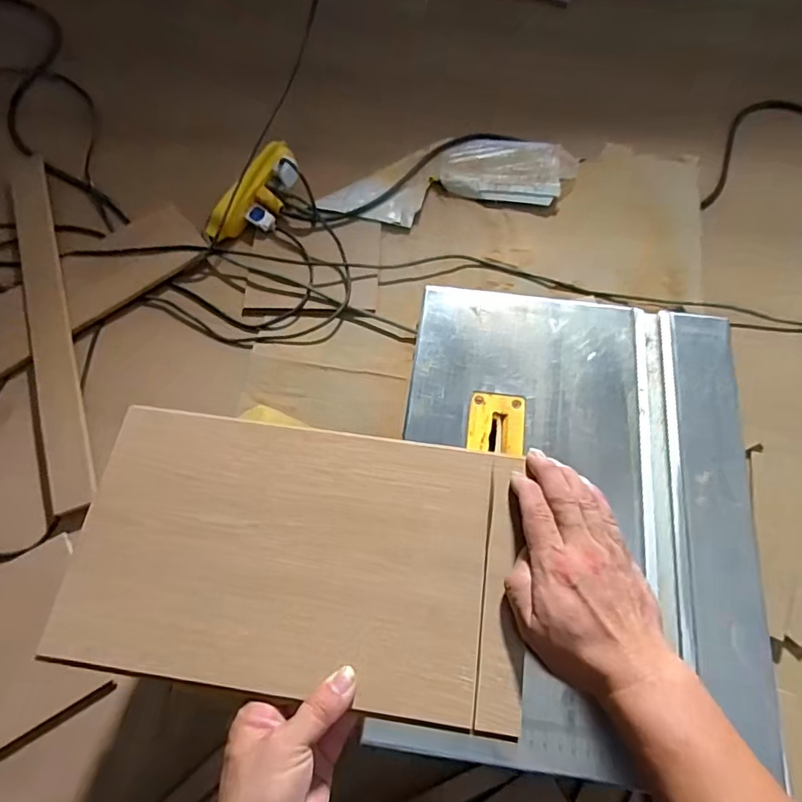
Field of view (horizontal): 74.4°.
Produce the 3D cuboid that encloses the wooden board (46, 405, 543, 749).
[{"bbox_3d":[-0.080,0.119,0.413,0.339,0.017,0.200,6,68,3],"label":"wooden board"}]

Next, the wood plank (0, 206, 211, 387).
[{"bbox_3d":[-0.615,-0.114,0.840,0.642,0.024,0.156,-38,78,-9],"label":"wood plank"}]

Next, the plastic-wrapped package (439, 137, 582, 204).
[{"bbox_3d":[0.197,-0.431,0.957,0.238,0.031,0.164,8,68,4],"label":"plastic-wrapped package"}]

